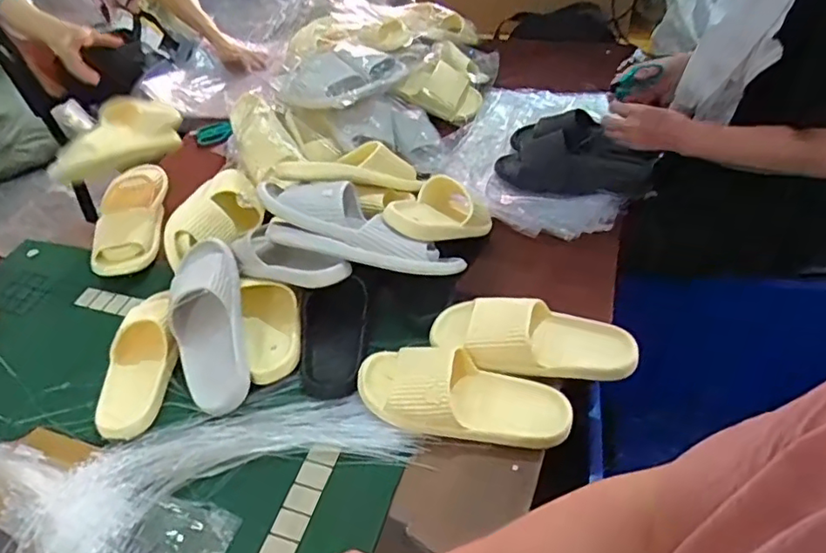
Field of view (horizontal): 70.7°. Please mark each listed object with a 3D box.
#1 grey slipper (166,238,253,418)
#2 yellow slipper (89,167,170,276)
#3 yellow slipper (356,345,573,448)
[{"bbox_3d":[-0.280,0.062,0.801,0.092,0.071,0.253,-12,74,-5],"label":"grey slipper"},{"bbox_3d":[-0.522,-0.117,1.065,0.108,0.104,0.245,-11,44,-5],"label":"yellow slipper"},{"bbox_3d":[0.060,0.144,0.727,0.259,0.064,0.109,4,45,11],"label":"yellow slipper"}]

